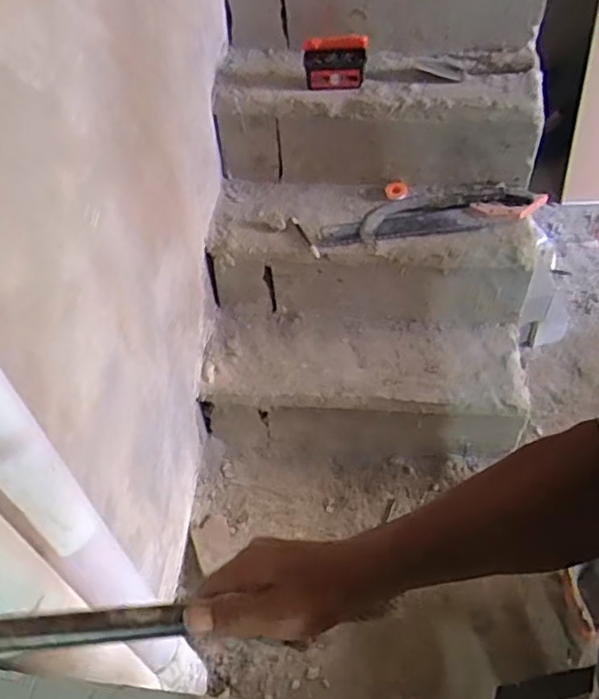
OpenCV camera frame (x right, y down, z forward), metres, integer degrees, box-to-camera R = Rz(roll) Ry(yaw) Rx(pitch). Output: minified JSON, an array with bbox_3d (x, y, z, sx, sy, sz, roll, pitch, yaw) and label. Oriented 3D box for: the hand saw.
[{"bbox_3d":[0.310,-0.301,1.423,0.535,0.062,0.102,-7,49,-3],"label":"hand saw"}]

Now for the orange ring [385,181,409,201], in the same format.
[{"bbox_3d":[0.239,-0.392,1.496,0.055,0.046,0.018,2,3,19],"label":"orange ring"}]

